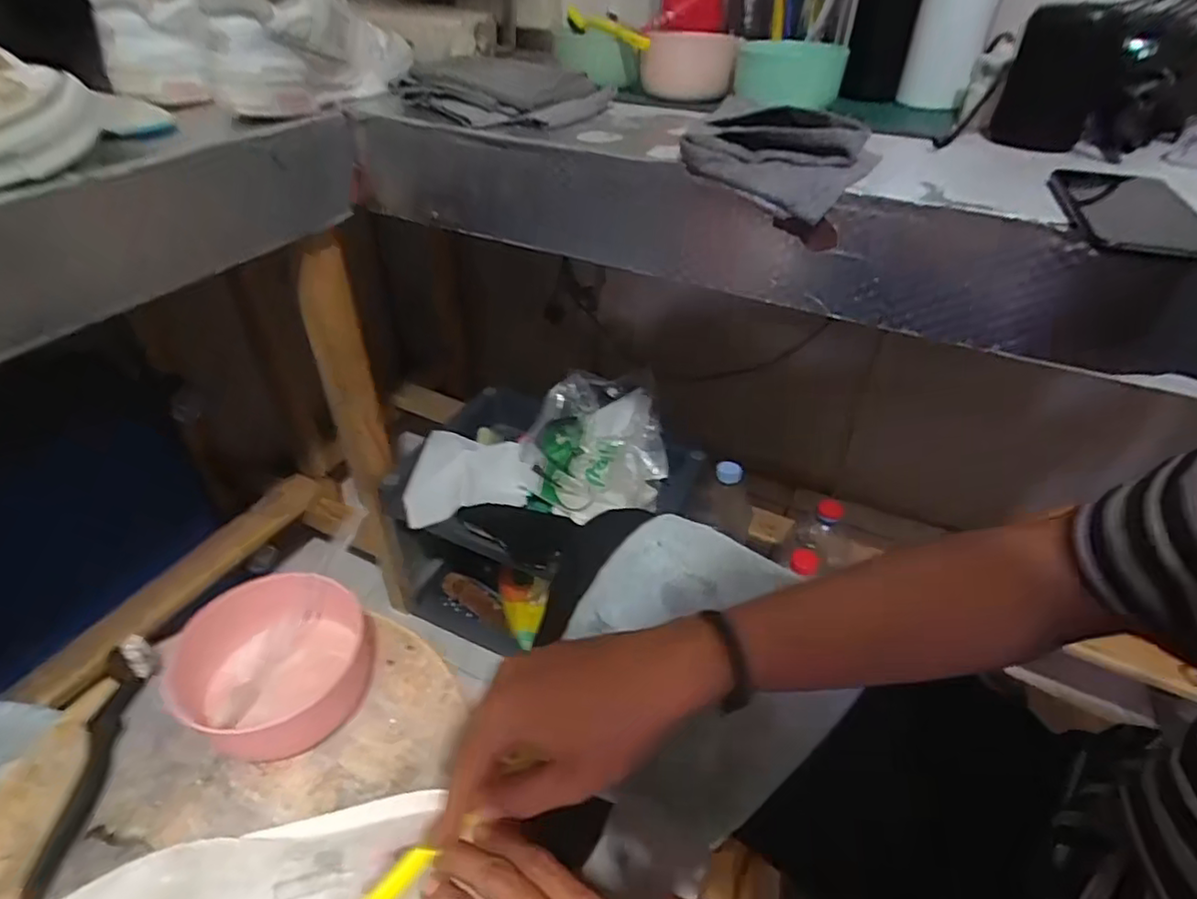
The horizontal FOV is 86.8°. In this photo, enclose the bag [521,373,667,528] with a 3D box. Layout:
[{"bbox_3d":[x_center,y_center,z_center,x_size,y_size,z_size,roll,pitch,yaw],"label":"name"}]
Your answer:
[{"bbox_3d":[-0.002,0.009,0.894,0.174,0.145,0.178,-17,43,-20],"label":"bag"}]

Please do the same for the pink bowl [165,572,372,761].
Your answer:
[{"bbox_3d":[-0.219,0.142,0.428,0.115,0.039,0.117,0,40,0],"label":"pink bowl"}]

